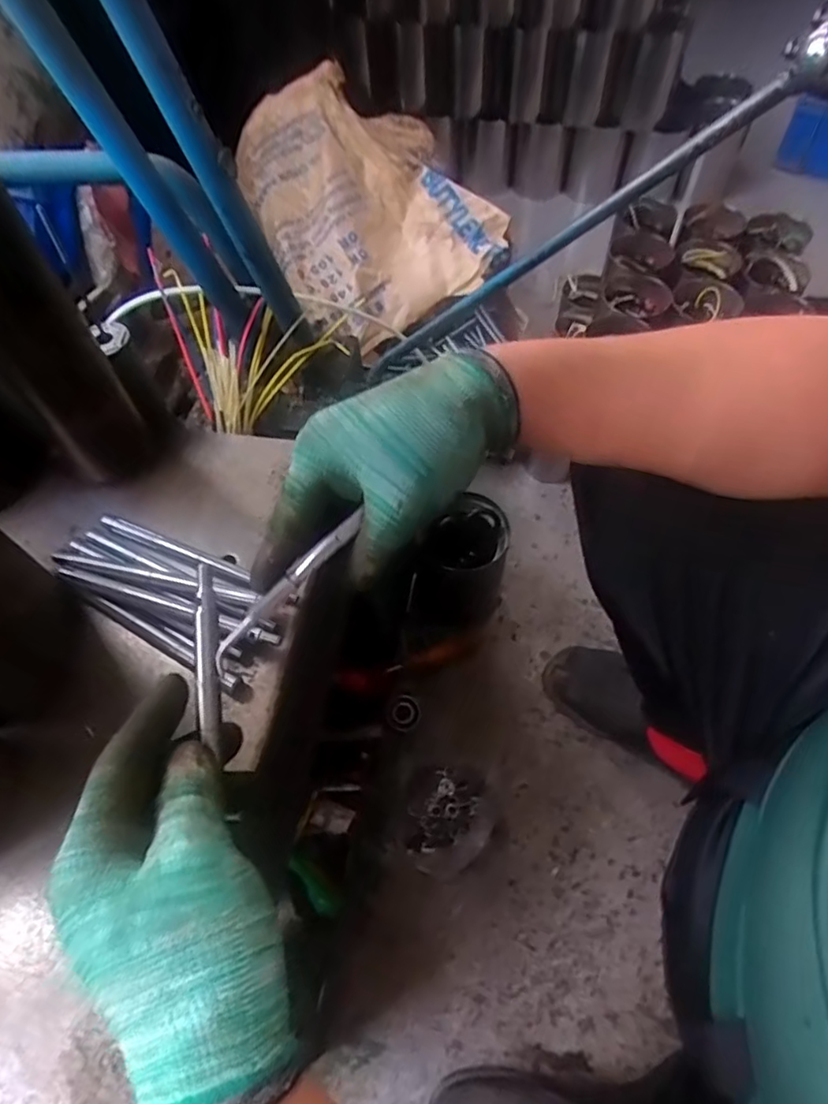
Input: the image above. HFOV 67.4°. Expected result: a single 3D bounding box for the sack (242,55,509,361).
[{"bbox_3d":[-0.083,-0.560,1.001,0.341,0.104,0.430,-29,88,1],"label":"sack"}]

